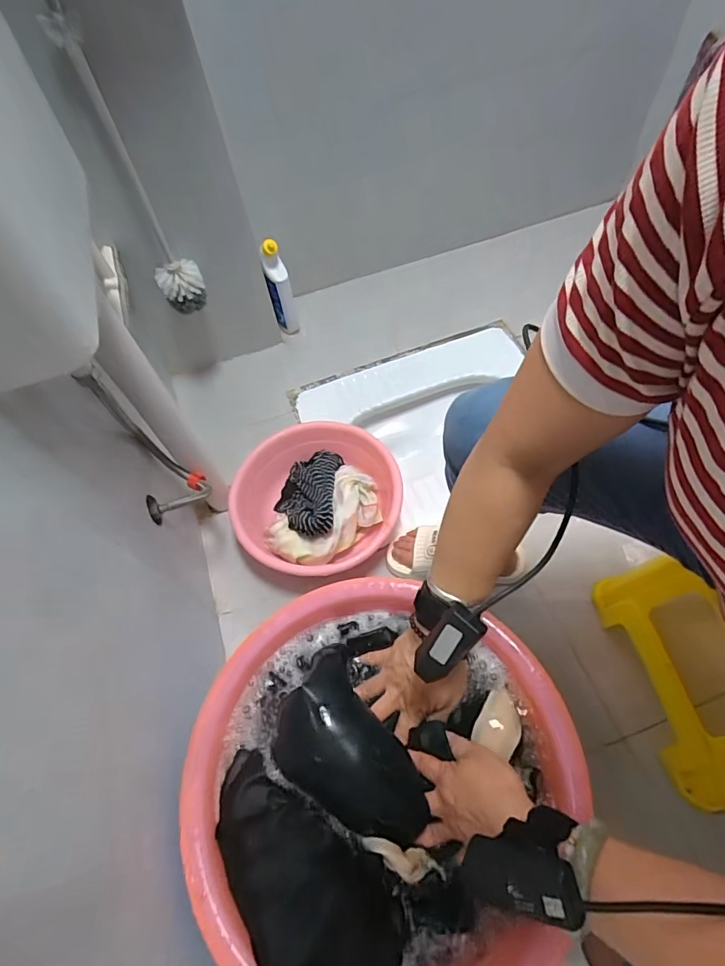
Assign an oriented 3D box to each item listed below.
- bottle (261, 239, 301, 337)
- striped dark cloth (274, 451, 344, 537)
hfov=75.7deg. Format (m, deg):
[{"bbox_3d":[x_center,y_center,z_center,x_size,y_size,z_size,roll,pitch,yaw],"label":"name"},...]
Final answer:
[{"bbox_3d":[-0.194,-0.451,1.108,0.056,0.239,0.052,-13,59,-4],"label":"bottle"},{"bbox_3d":[-0.100,0.013,0.866,0.122,0.048,0.210,-4,40,2],"label":"striped dark cloth"}]

